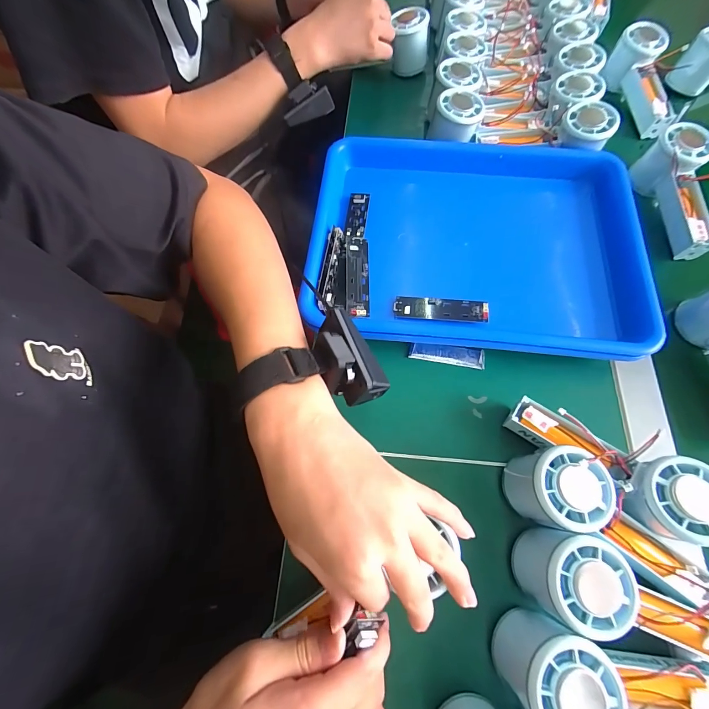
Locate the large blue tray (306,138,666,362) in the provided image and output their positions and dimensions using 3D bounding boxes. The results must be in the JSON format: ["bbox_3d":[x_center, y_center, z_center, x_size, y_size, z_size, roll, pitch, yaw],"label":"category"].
[{"bbox_3d":[0.127,-0.120,0.374,0.336,0.048,0.250,6,68,2],"label":"large blue tray"}]

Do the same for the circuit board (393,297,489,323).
[{"bbox_3d":[0.086,-0.045,0.343,0.090,0.004,0.024,3,79,6],"label":"circuit board"}]

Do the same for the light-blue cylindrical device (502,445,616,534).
[{"bbox_3d":[0.156,0.106,0.271,0.055,0.064,0.056,1,67,0],"label":"light-blue cylindrical device"}]

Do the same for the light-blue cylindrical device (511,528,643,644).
[{"bbox_3d":[0.153,0.158,0.244,0.053,0.060,0.054,0,67,0],"label":"light-blue cylindrical device"}]

